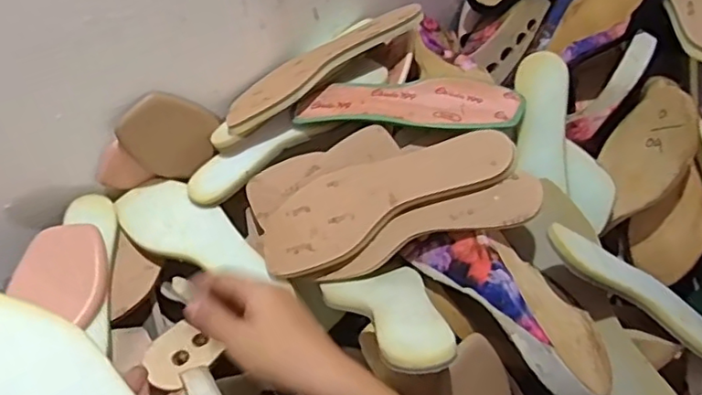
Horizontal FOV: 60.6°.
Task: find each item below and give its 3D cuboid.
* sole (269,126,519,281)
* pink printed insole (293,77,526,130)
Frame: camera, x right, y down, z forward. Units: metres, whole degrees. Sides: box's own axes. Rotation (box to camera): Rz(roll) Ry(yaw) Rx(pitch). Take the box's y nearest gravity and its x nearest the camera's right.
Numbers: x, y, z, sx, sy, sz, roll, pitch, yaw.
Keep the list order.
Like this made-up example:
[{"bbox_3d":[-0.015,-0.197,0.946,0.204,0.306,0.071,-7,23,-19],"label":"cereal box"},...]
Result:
[{"bbox_3d":[0.027,-0.001,0.552,0.243,0.020,0.082,-23,50,13],"label":"sole"},{"bbox_3d":[0.055,-0.093,0.612,0.226,0.024,0.074,3,48,15],"label":"pink printed insole"}]

